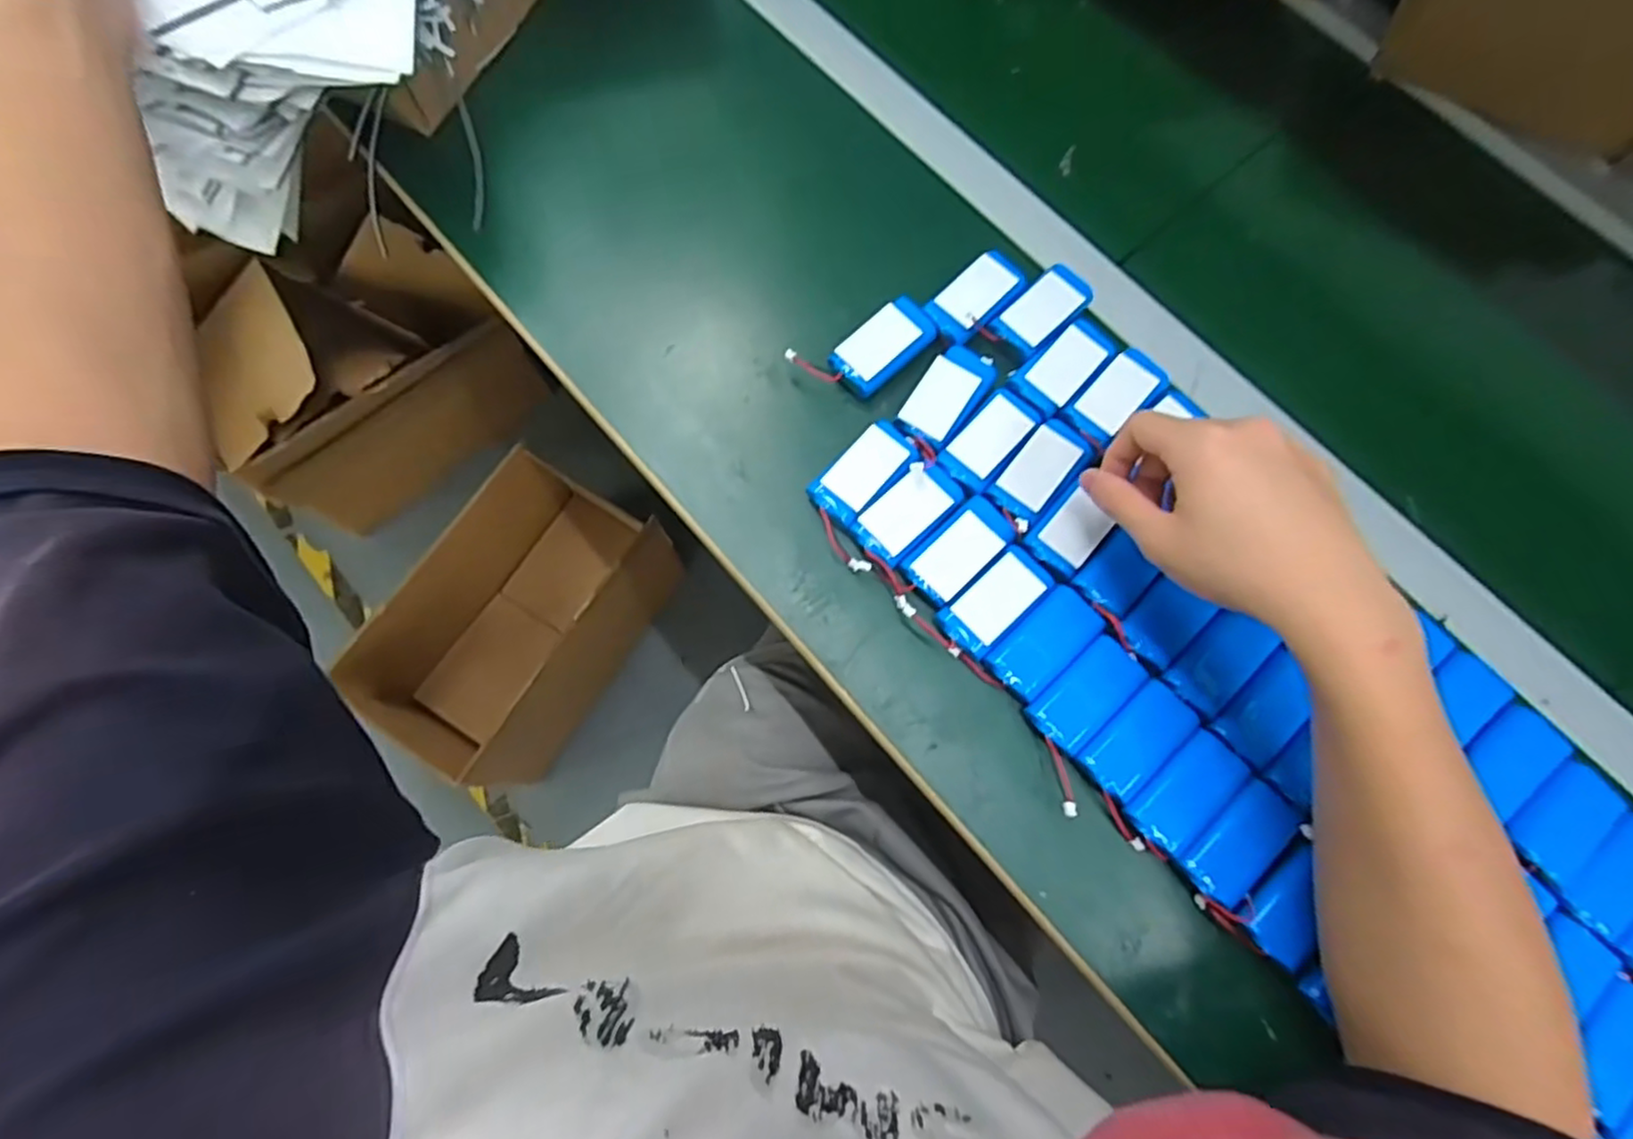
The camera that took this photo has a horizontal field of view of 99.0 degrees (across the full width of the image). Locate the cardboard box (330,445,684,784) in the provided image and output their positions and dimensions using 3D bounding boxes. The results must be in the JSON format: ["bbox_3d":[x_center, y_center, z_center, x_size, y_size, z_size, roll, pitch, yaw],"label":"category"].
[{"bbox_3d":[-0.418,0.077,0.992,0.230,0.237,0.427,28,76,6],"label":"cardboard box"}]

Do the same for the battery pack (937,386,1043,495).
[{"bbox_3d":[0.109,-0.083,0.436,0.035,0.012,0.068,41,77,9],"label":"battery pack"}]

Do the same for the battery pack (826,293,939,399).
[{"bbox_3d":[0.045,-0.147,0.456,0.070,0.011,0.038,-42,82,-8],"label":"battery pack"}]

